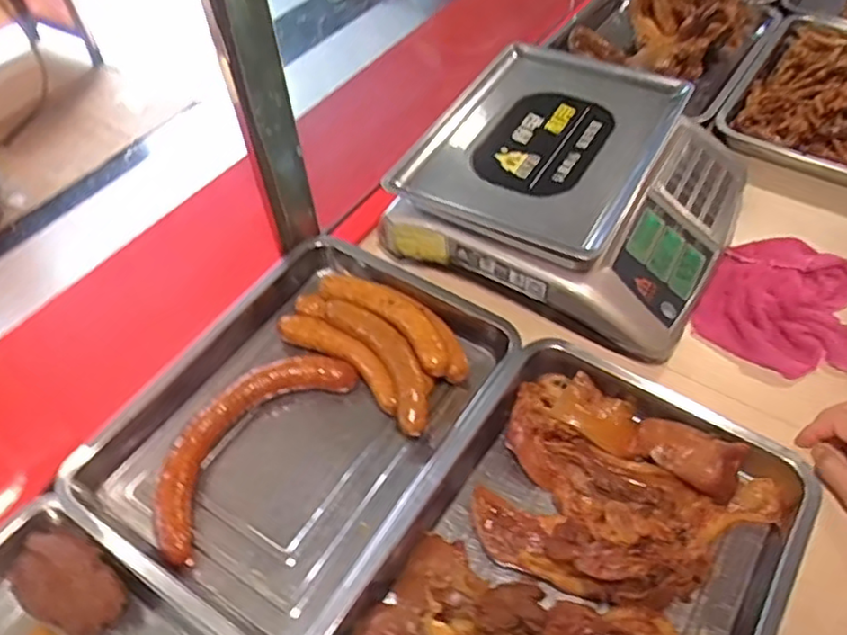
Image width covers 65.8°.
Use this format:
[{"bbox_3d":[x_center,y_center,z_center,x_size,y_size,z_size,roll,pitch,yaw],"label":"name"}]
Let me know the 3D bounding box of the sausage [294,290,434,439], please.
[{"bbox_3d":[-0.054,0.027,0.662,0.052,0.031,0.207,-32,55,-22],"label":"sausage"}]

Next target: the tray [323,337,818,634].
[{"bbox_3d":[0.124,0.197,0.528,0.285,0.066,0.381,27,56,23],"label":"tray"}]

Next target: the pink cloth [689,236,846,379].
[{"bbox_3d":[0.406,-0.022,0.722,0.163,0.030,0.191,26,56,23],"label":"pink cloth"}]

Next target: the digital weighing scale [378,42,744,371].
[{"bbox_3d":[0.176,-0.160,0.773,0.359,0.103,0.336,22,54,20],"label":"digital weighing scale"}]

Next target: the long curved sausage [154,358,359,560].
[{"bbox_3d":[-0.170,0.112,0.623,0.083,0.033,0.230,29,57,24],"label":"long curved sausage"}]

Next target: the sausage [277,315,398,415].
[{"bbox_3d":[-0.082,0.040,0.673,0.161,0.027,0.036,30,57,25],"label":"sausage"}]

